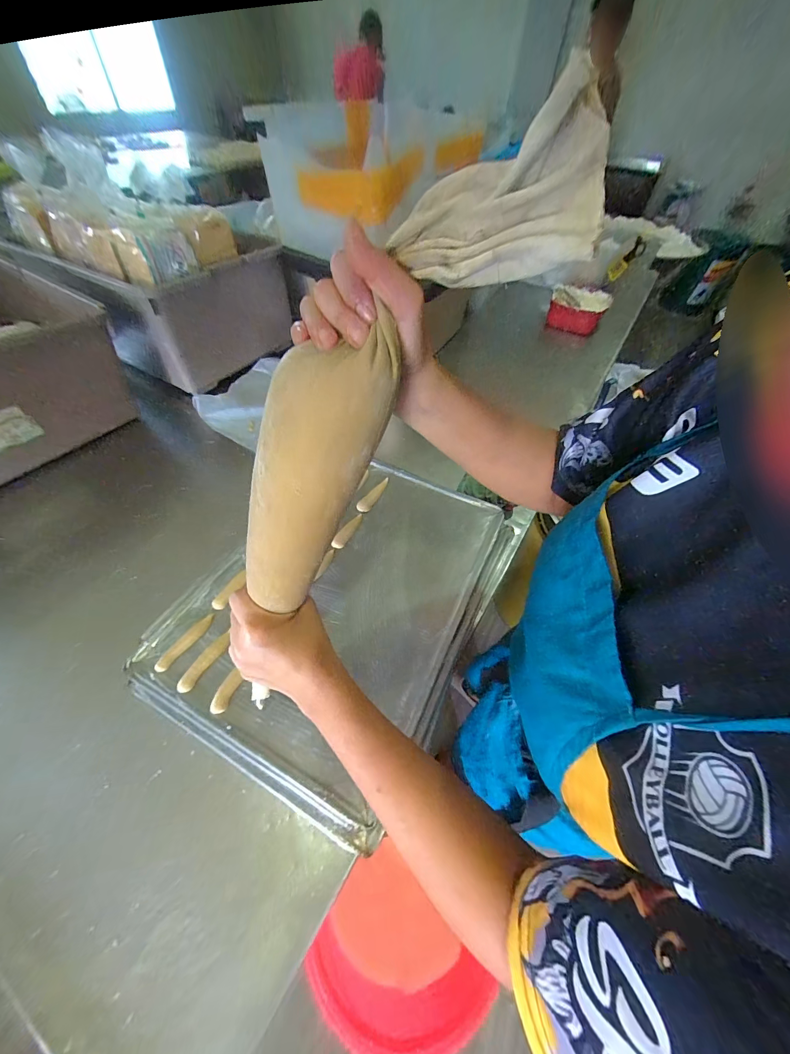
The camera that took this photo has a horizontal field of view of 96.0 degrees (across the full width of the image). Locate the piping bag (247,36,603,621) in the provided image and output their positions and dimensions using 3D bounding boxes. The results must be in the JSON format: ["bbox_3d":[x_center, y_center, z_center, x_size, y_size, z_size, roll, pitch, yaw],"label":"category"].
[{"bbox_3d":[-0.022,-0.084,0.249,0.078,0.365,0.105,9,38,-56],"label":"piping bag"}]

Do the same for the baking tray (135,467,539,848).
[{"bbox_3d":[-0.053,0.079,0.499,0.354,0.038,0.471,26,59,14],"label":"baking tray"}]

